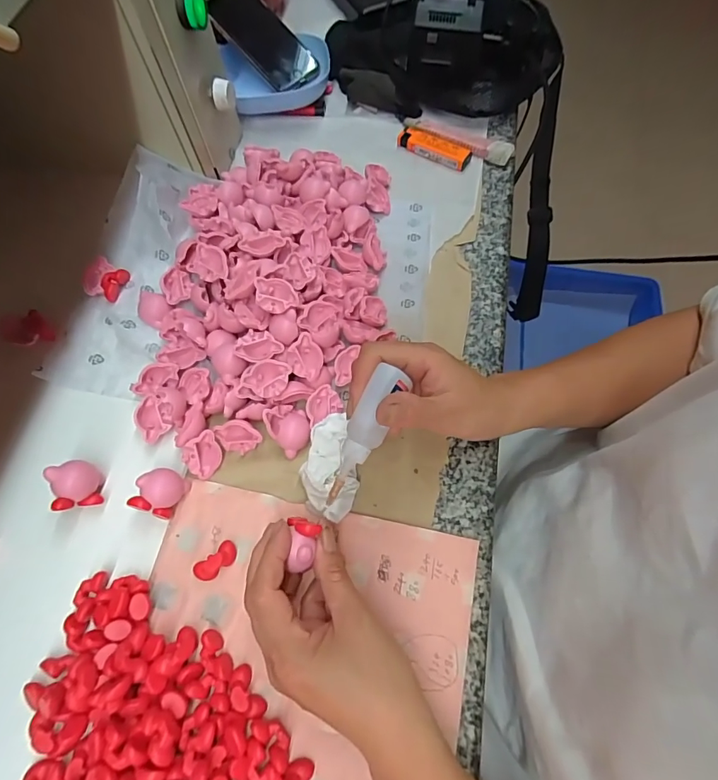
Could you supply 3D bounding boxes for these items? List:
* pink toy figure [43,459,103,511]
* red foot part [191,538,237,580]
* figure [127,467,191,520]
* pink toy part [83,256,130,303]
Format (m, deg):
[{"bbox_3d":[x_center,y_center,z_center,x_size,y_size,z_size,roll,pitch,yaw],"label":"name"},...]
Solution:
[{"bbox_3d":[-0.203,0.069,0.319,0.024,0.033,0.033,-17,66,-5],"label":"pink toy figure"},{"bbox_3d":[-0.103,0.123,0.316,0.032,0.013,0.016,-39,74,-16],"label":"red foot part"},{"bbox_3d":[-0.147,0.075,0.327,0.029,0.023,0.033,19,68,6],"label":"figure"},{"bbox_3d":[-0.229,-0.100,0.396,0.036,0.012,0.037,19,68,6],"label":"pink toy part"}]

